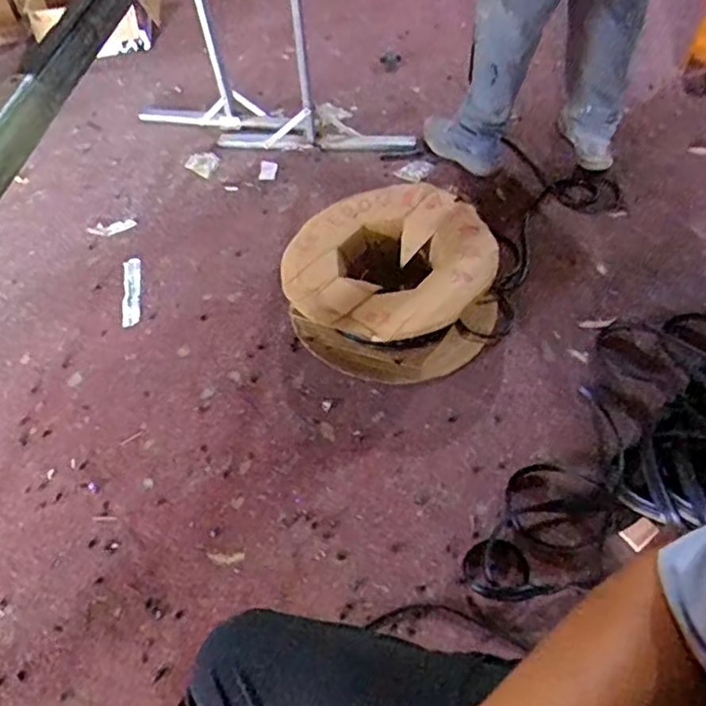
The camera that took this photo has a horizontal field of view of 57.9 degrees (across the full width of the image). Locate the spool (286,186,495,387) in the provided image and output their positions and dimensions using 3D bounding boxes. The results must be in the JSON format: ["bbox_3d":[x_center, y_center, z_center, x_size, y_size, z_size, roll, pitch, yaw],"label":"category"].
[{"bbox_3d":[0.102,-0.170,1.462,0.431,0.169,0.451,-2,53,3],"label":"spool"}]

